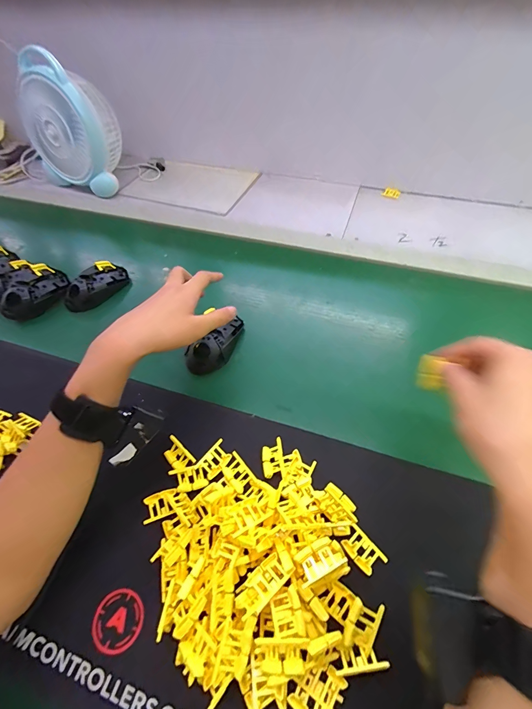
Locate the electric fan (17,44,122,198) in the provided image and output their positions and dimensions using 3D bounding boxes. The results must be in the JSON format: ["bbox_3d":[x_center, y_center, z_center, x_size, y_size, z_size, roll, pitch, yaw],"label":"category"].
[{"bbox_3d":[-0.430,-0.495,0.704,0.186,0.237,0.167,-27,58,-18],"label":"electric fan"}]

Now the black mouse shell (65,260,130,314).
[{"bbox_3d":[-0.307,-0.123,0.573,0.116,0.051,0.063,-32,60,-21],"label":"black mouse shell"}]

